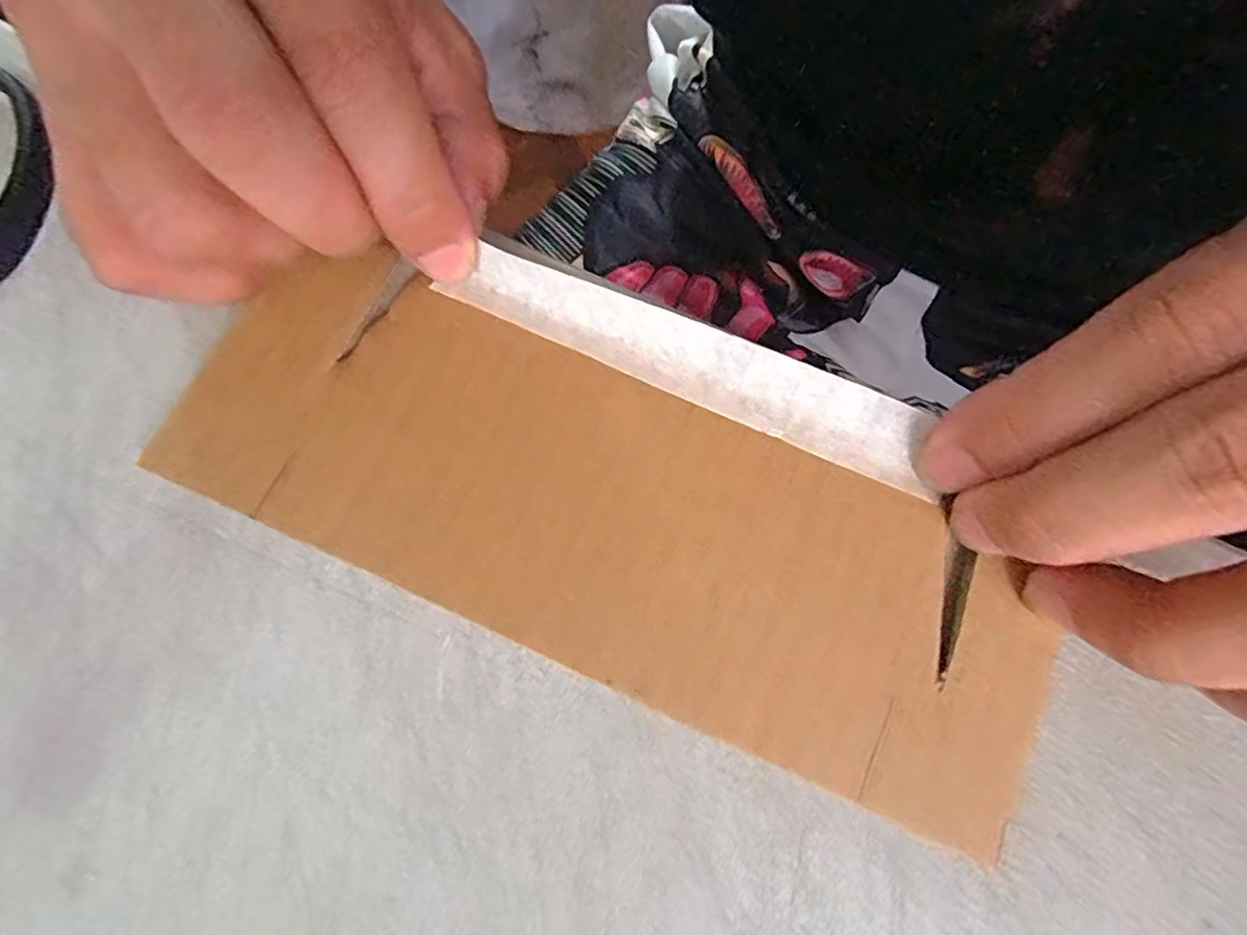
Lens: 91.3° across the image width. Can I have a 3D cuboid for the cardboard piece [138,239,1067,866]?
[{"bbox_3d":[-0.006,0.009,0.129,0.183,0.004,0.062,24,79,7],"label":"cardboard piece"}]

